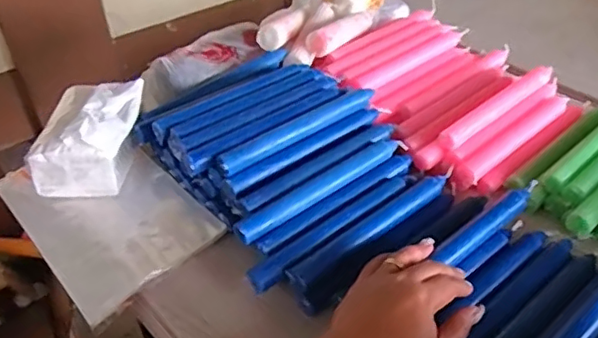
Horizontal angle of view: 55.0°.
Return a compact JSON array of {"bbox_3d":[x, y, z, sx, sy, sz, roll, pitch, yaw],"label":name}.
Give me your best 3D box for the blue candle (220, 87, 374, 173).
[{"bbox_3d":[-0.002,-0.043,0.608,0.199,0.017,0.023,-29,46,-29],"label":"blue candle"}]

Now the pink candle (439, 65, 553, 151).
[{"bbox_3d":[0.234,-0.073,0.667,0.210,0.022,0.024,-31,47,-31],"label":"pink candle"}]

